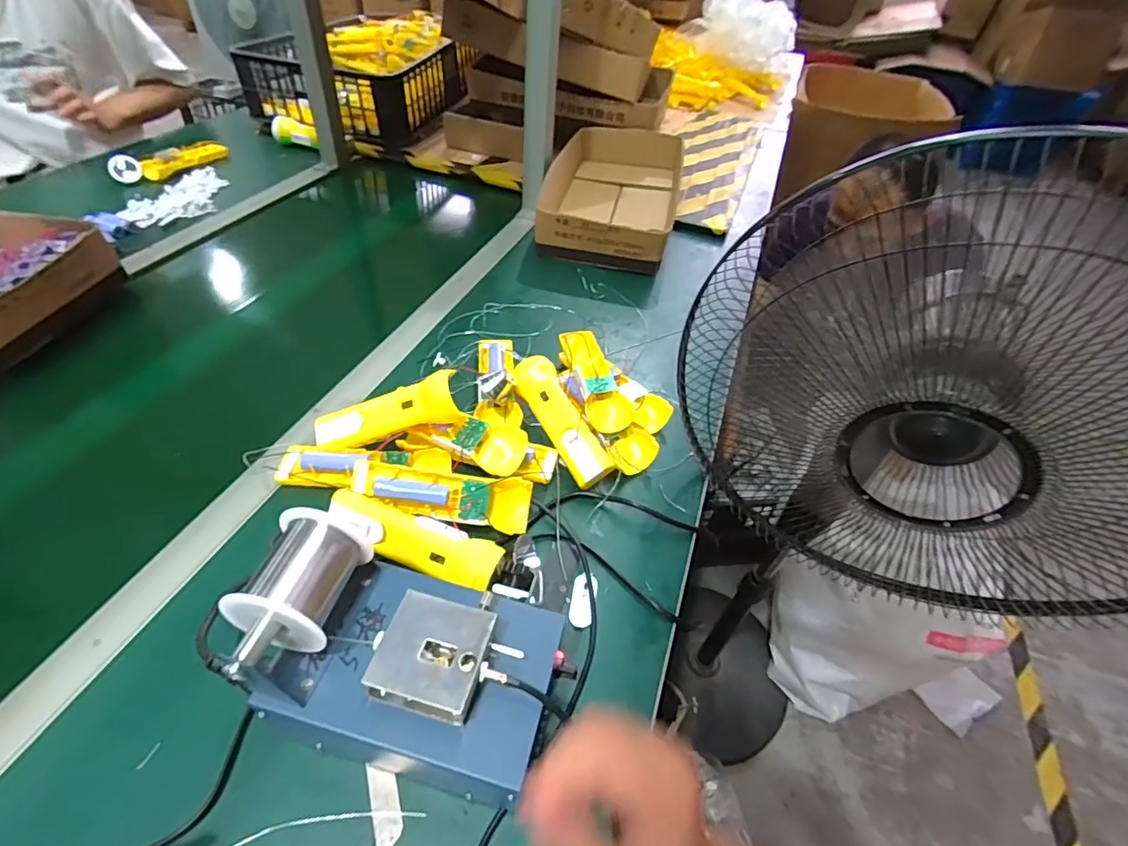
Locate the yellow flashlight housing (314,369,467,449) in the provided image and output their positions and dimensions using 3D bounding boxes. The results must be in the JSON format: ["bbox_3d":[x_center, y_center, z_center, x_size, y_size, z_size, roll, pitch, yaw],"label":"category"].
[{"bbox_3d":[-0.179,-0.006,0.539,0.160,0.043,0.031,-16,44,15],"label":"yellow flashlight housing"}]

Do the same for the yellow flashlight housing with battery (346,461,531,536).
[{"bbox_3d":[-0.116,0.072,0.506,0.164,0.045,0.045,5,46,0],"label":"yellow flashlight housing with battery"}]

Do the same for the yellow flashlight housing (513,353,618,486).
[{"bbox_3d":[-0.004,-0.008,0.587,0.045,0.034,0.177,-18,50,-21],"label":"yellow flashlight housing"}]

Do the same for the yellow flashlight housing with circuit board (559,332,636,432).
[{"bbox_3d":[0.036,-0.050,0.627,0.059,0.041,0.157,-10,48,-14],"label":"yellow flashlight housing with circuit board"}]

